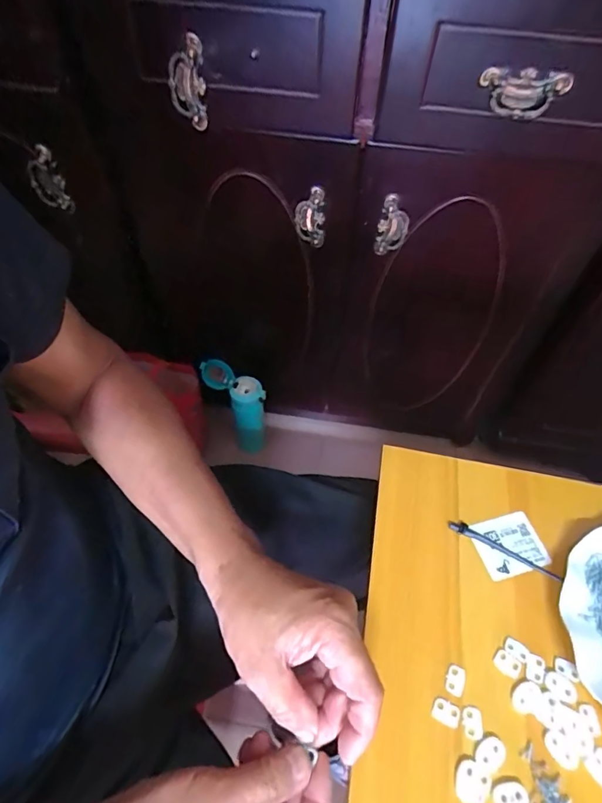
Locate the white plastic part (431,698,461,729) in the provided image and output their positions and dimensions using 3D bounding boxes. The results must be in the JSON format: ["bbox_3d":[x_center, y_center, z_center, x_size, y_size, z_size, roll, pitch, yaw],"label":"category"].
[{"bbox_3d":[0.105,0.225,0.326,0.019,0.004,0.014,24,57,13],"label":"white plastic part"}]

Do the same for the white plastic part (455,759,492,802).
[{"bbox_3d":[0.115,0.256,0.302,0.022,0.004,0.023,1,55,-2],"label":"white plastic part"}]

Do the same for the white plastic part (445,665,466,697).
[{"bbox_3d":[0.116,0.209,0.338,0.013,0.004,0.020,19,56,10],"label":"white plastic part"}]

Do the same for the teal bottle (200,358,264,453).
[{"bbox_3d":[-0.128,0.016,0.900,0.104,0.197,0.102,-12,56,-11],"label":"teal bottle"}]

